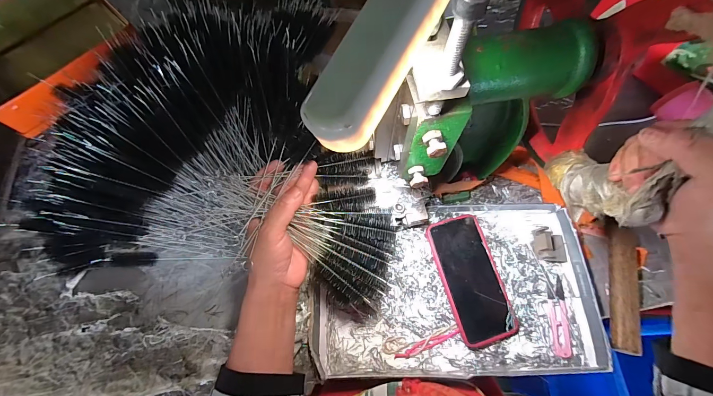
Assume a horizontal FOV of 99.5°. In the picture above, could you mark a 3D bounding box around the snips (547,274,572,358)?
[{"bbox_3d":[0.269,0.156,0.401,0.026,0.006,0.097,7,69,3],"label":"snips"}]

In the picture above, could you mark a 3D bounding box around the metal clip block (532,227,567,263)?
[{"bbox_3d":[0.273,0.065,0.420,0.042,0.024,0.044,-3,69,-1],"label":"metal clip block"}]

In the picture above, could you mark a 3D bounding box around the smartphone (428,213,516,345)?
[{"bbox_3d":[0.153,0.108,0.405,0.079,0.016,0.165,-13,76,-9],"label":"smartphone"}]

